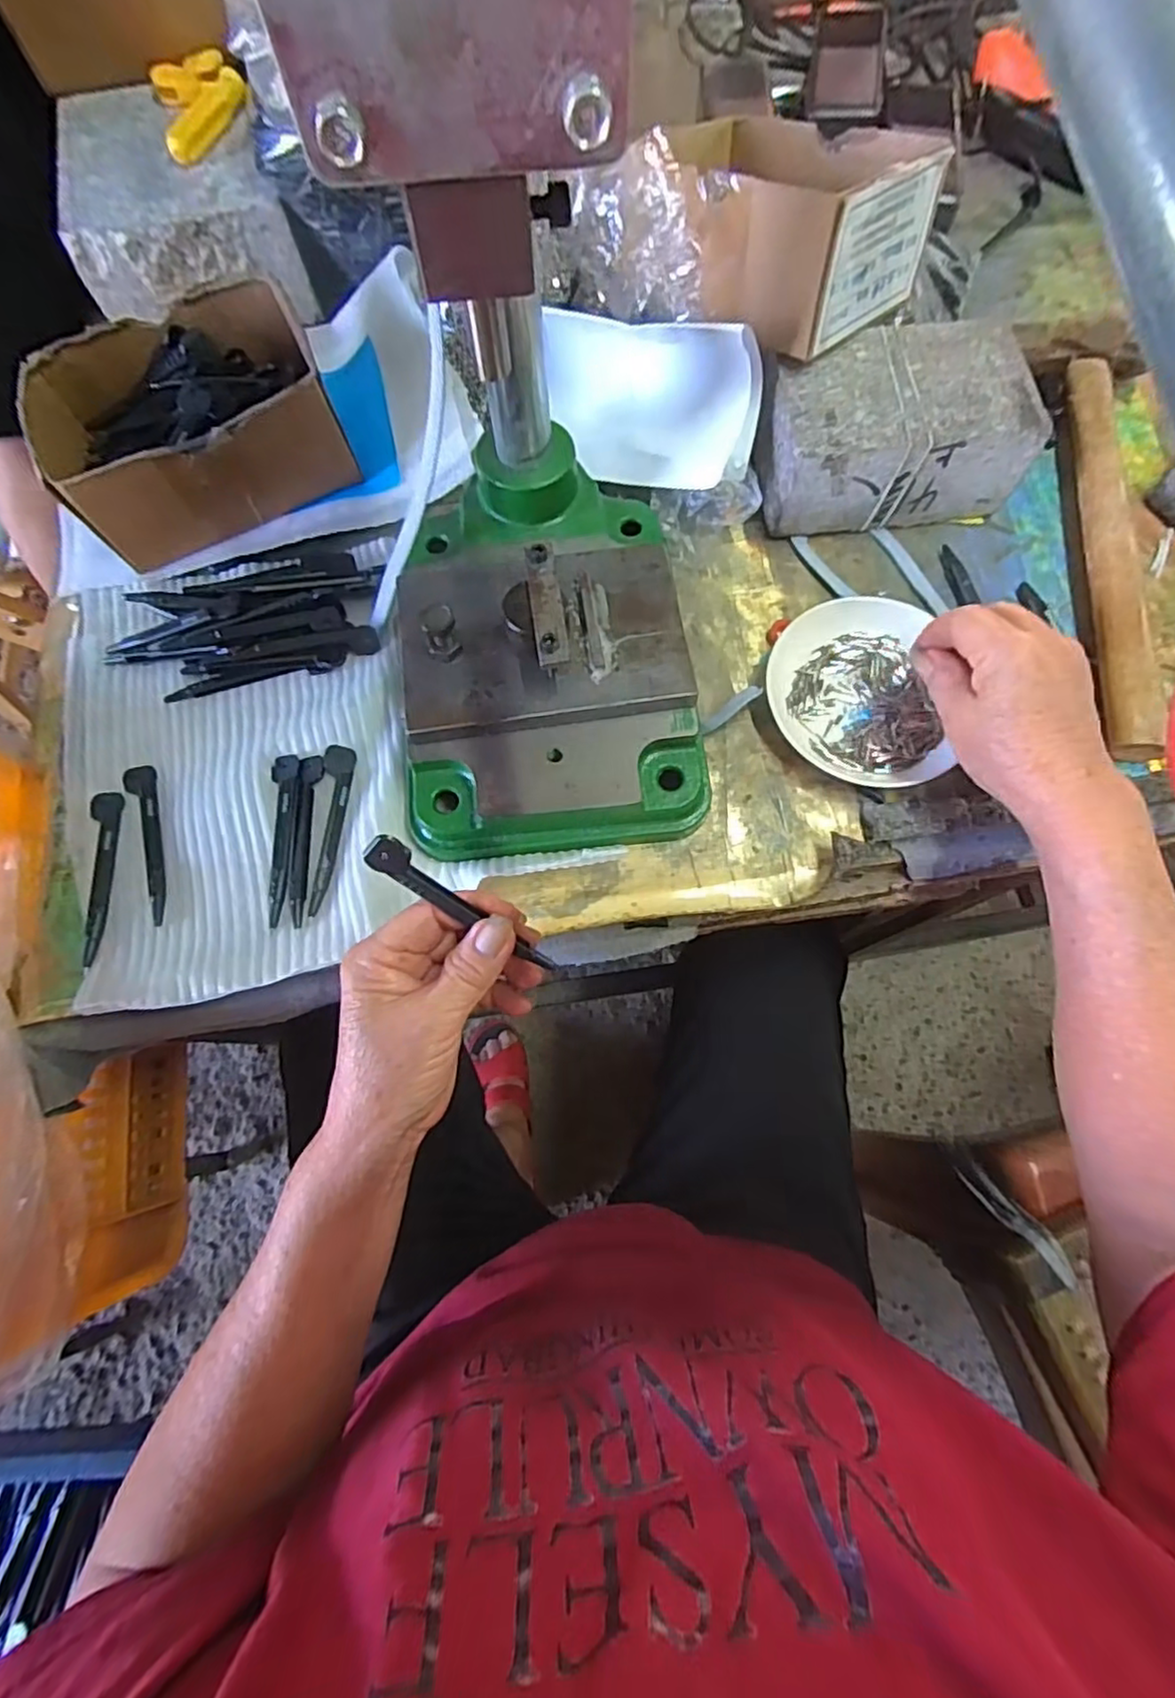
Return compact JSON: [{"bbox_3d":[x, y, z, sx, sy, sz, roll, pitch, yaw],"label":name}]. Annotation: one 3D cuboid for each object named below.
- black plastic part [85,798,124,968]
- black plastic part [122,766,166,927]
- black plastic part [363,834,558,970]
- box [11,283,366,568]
[{"bbox_3d":[-0.263,0.014,0.362,0.017,0.005,0.098,-12,72,-3],"label":"black plastic part"},{"bbox_3d":[-0.243,-0.006,0.371,0.017,0.004,0.100,-23,73,-7],"label":"black plastic part"},{"bbox_3d":[-0.051,0.026,0.288,0.101,0.009,0.013,39,72,-26],"label":"black plastic part"},{"bbox_3d":[-0.245,-0.266,0.414,0.160,0.066,0.133,-25,73,-8],"label":"box"}]

